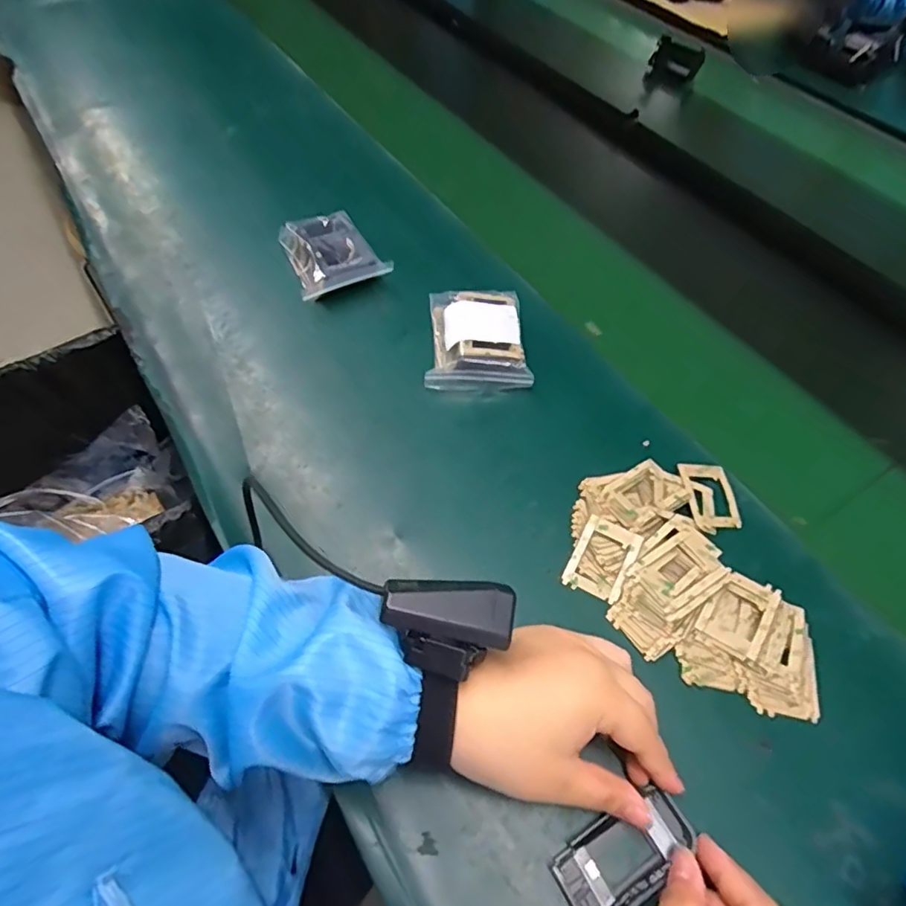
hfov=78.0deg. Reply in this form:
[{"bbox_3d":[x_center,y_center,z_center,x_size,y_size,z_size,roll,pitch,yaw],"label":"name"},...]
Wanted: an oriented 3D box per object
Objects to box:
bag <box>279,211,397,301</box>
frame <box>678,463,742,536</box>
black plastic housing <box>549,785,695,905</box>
[{"bbox_3d":[-0.118,-0.195,0.551,0.085,0.038,0.097,-20,59,-17],"label":"bag"},{"bbox_3d":[0.195,0.033,0.424,0.038,0.010,0.054,-4,56,-6],"label":"frame"},{"bbox_3d":[0.093,0.216,0.301,0.076,0.009,0.039,-27,61,-20],"label":"black plastic housing"}]

